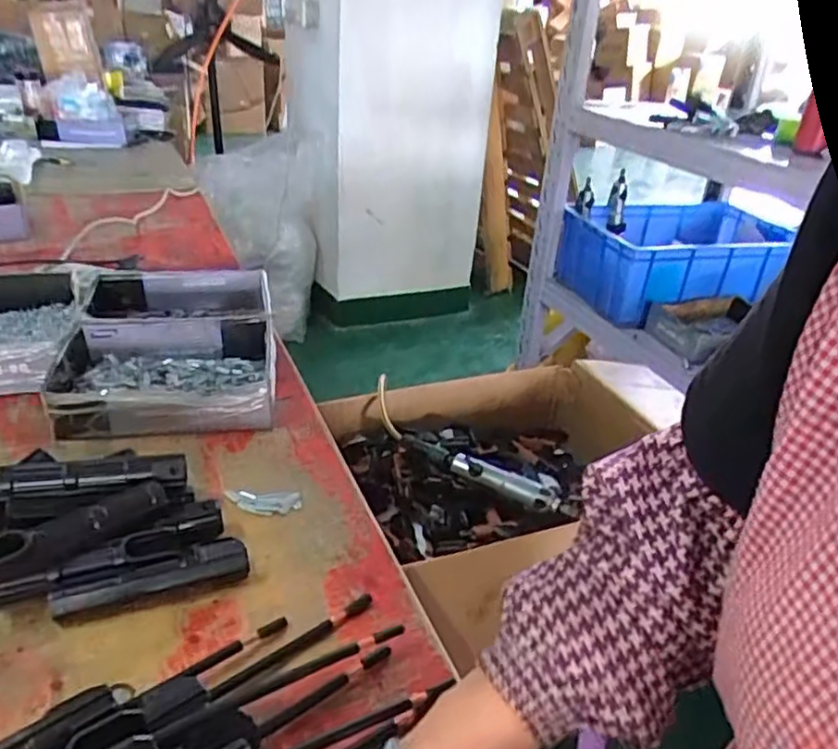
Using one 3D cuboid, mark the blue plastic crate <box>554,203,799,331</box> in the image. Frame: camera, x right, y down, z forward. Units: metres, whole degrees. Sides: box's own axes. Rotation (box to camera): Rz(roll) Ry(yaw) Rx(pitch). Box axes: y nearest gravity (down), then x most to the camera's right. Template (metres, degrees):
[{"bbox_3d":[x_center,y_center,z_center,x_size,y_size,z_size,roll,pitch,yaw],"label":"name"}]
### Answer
[{"bbox_3d":[0.689,-0.300,1.812,0.582,0.201,0.381,-5,30,-17],"label":"blue plastic crate"}]

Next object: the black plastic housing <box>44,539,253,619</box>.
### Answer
[{"bbox_3d":[-0.222,0.168,0.579,0.151,0.041,0.028,-8,30,-21],"label":"black plastic housing"}]

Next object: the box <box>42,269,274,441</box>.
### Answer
[{"bbox_3d":[-0.326,-0.041,0.925,0.252,0.066,0.378,-3,29,-12],"label":"box"}]

